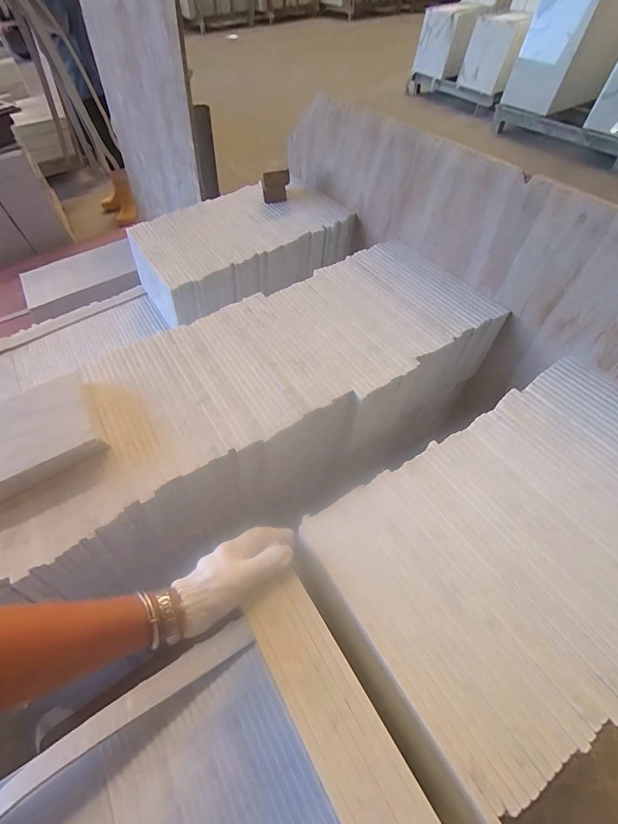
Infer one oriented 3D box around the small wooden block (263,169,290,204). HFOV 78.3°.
[{"bbox_3d":[-0.078,-0.546,0.927,0.068,0.073,0.015,-28,54,-17],"label":"small wooden block"}]

